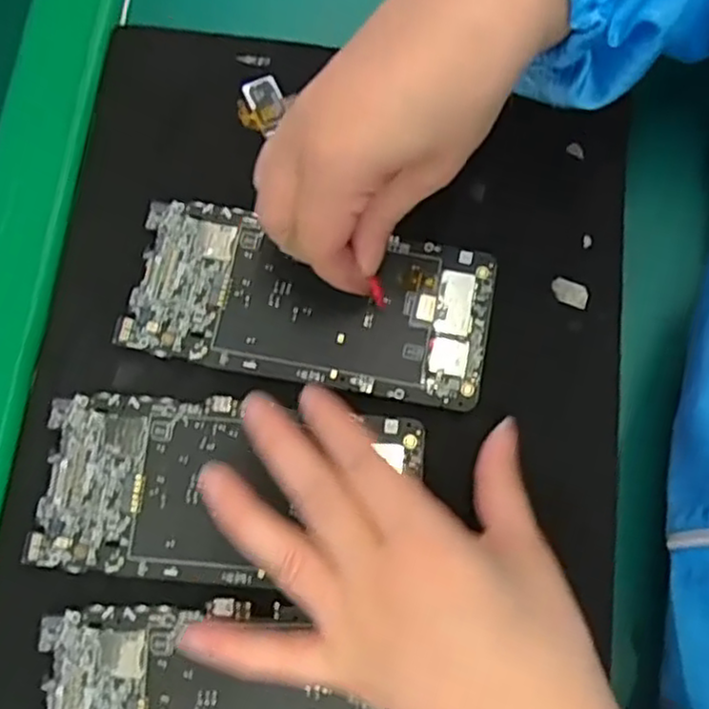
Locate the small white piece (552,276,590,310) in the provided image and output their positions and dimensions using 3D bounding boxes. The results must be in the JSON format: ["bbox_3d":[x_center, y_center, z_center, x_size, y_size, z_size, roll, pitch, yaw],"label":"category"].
[{"bbox_3d":[0.096,-0.028,0.322,0.017,0.004,0.011,21,77,6],"label":"small white piece"}]

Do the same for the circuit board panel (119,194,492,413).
[{"bbox_3d":[-0.019,-0.023,0.317,0.154,0.004,0.071,10,77,2],"label":"circuit board panel"}]

